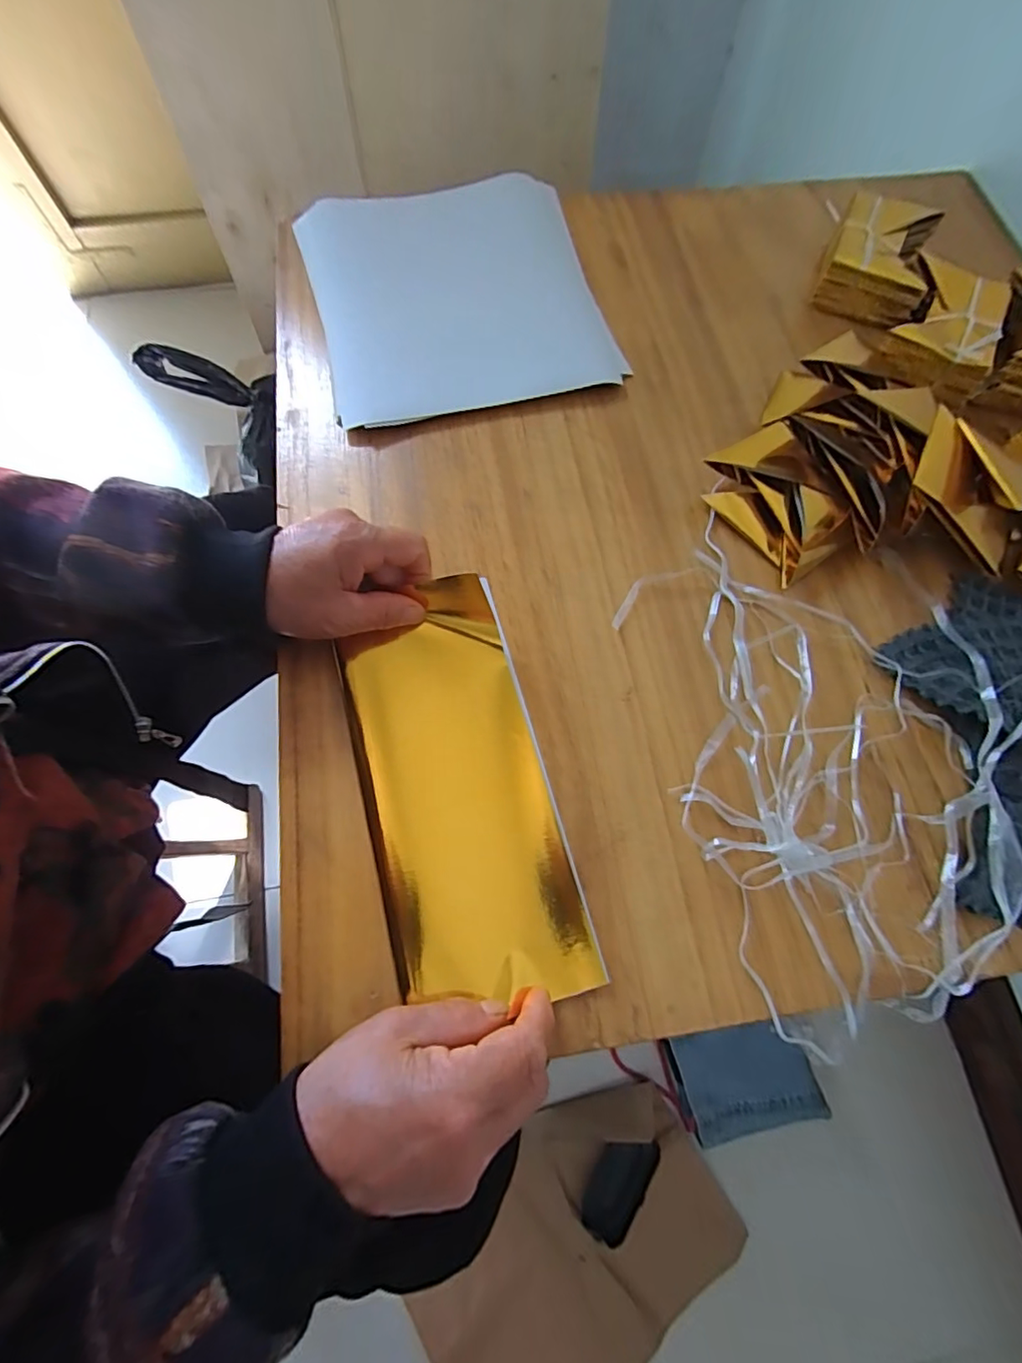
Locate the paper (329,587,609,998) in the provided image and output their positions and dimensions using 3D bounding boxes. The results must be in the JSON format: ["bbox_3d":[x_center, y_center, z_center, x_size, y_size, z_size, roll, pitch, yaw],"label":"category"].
[{"bbox_3d":[-0.031,0.059,0.304,0.103,0.034,0.222,-15,74,-7],"label":"paper"}]

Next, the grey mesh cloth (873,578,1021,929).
[{"bbox_3d":[0.301,0.026,0.321,0.118,0.030,0.197,-4,71,-3],"label":"grey mesh cloth"}]

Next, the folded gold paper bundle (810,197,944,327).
[{"bbox_3d":[0.310,-0.354,0.456,0.092,0.041,0.106,25,72,7],"label":"folded gold paper bundle"}]

